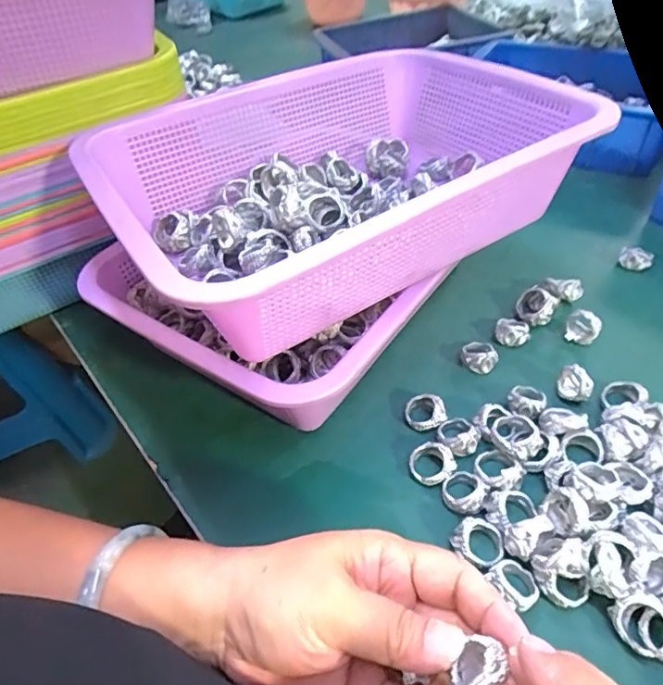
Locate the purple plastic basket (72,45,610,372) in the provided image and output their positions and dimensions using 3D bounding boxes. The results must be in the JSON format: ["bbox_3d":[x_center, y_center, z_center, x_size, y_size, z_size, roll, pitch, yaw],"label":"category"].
[{"bbox_3d":[0.005,-0.113,0.356,0.305,0.082,0.231,-29,51,-21],"label":"purple plastic basket"}]

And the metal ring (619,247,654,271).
[{"bbox_3d":[0.268,-0.074,0.455,0.024,0.016,0.016,20,52,25],"label":"metal ring"}]

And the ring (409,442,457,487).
[{"bbox_3d":[0.064,0.077,0.327,0.026,0.014,0.025,-4,46,4],"label":"ring"}]

